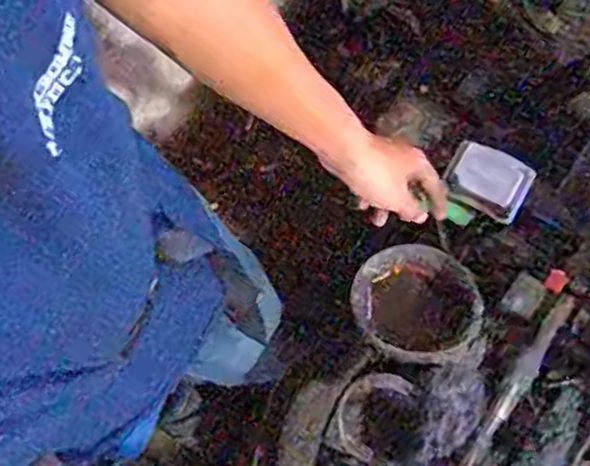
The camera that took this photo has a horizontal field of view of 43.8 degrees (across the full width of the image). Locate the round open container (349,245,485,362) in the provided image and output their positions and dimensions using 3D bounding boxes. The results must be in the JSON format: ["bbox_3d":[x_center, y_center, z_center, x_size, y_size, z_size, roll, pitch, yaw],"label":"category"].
[{"bbox_3d":[0.122,0.069,0.740,0.124,0.031,0.111,32,74,9],"label":"round open container"}]

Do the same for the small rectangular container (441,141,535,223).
[{"bbox_3d":[0.212,-0.060,0.806,0.087,0.016,0.075,28,74,7],"label":"small rectangular container"}]

